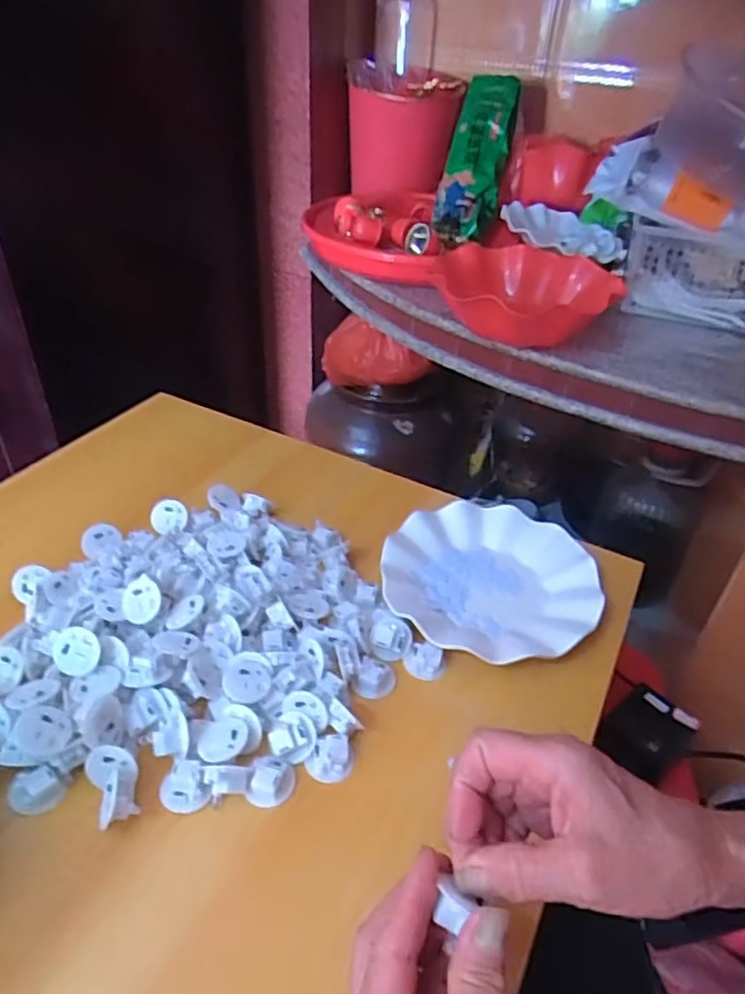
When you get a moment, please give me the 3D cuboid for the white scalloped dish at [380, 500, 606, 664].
[{"bbox_3d":[0.102,0.070,0.573,0.179,0.021,0.171,3,38,-2],"label":"white scalloped dish"}]

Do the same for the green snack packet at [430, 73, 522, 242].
[{"bbox_3d":[0.163,-0.524,1.010,0.090,0.042,0.289,14,82,12],"label":"green snack packet"}]

